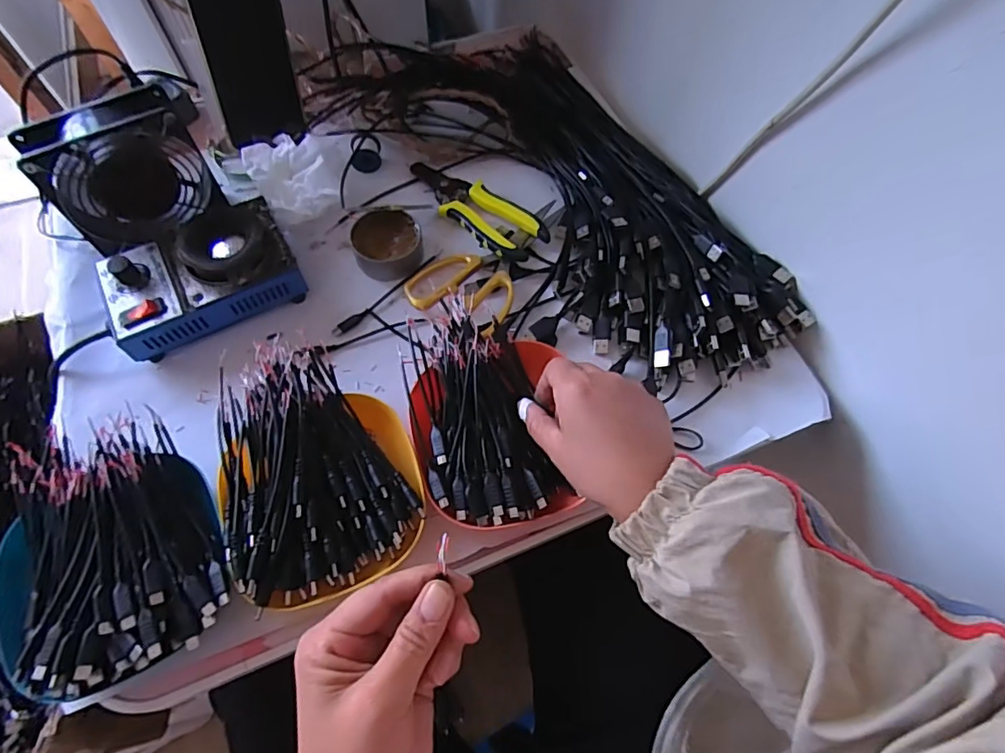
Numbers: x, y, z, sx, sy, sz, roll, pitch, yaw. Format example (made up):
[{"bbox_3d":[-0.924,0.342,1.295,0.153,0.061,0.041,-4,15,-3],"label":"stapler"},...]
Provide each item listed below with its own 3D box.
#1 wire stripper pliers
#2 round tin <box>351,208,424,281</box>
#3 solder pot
[{"bbox_3d":[-0.029,-0.169,0.528,0.057,0.017,0.164,-41,72,-19],"label":"wire stripper pliers"},{"bbox_3d":[-0.107,-0.124,0.505,0.062,0.028,0.058,-3,64,-4],"label":"round tin"},{"bbox_3d":[-0.258,-0.087,0.463,0.149,0.062,0.092,-27,68,-14],"label":"solder pot"}]

